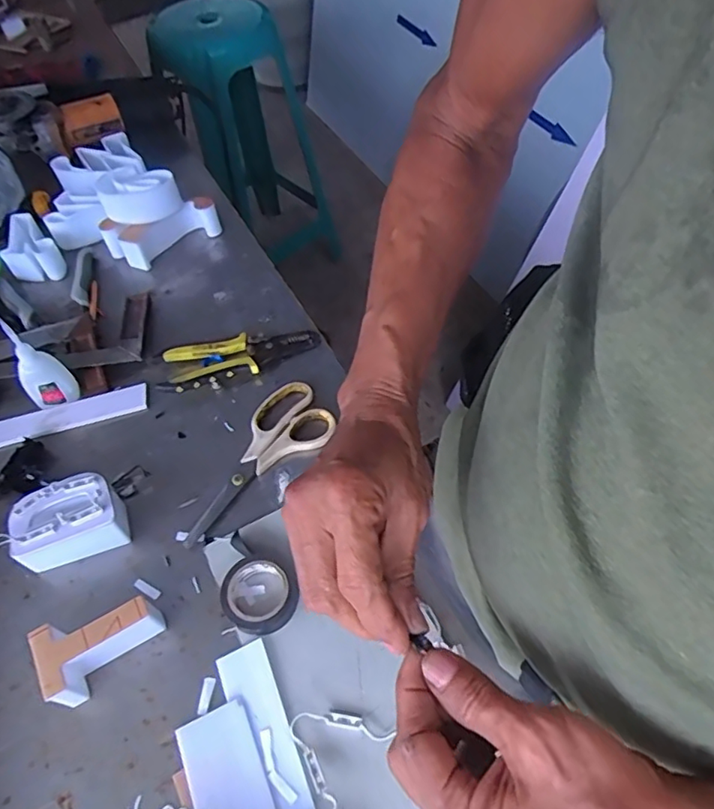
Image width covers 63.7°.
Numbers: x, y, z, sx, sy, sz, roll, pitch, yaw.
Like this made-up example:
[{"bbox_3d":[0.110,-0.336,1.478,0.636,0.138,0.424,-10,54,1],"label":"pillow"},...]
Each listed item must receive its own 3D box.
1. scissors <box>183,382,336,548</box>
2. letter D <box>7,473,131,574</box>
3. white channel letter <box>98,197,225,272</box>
[{"bbox_3d":[-0.104,0.046,0.548,0.177,0.011,0.077,-37,61,-20],"label":"scissors"},{"bbox_3d":[-0.248,0.101,0.497,0.089,0.052,0.050,-21,56,-10],"label":"letter D"},{"bbox_3d":[-0.241,-0.212,0.723,0.142,0.047,0.057,-20,56,-9],"label":"white channel letter"}]

